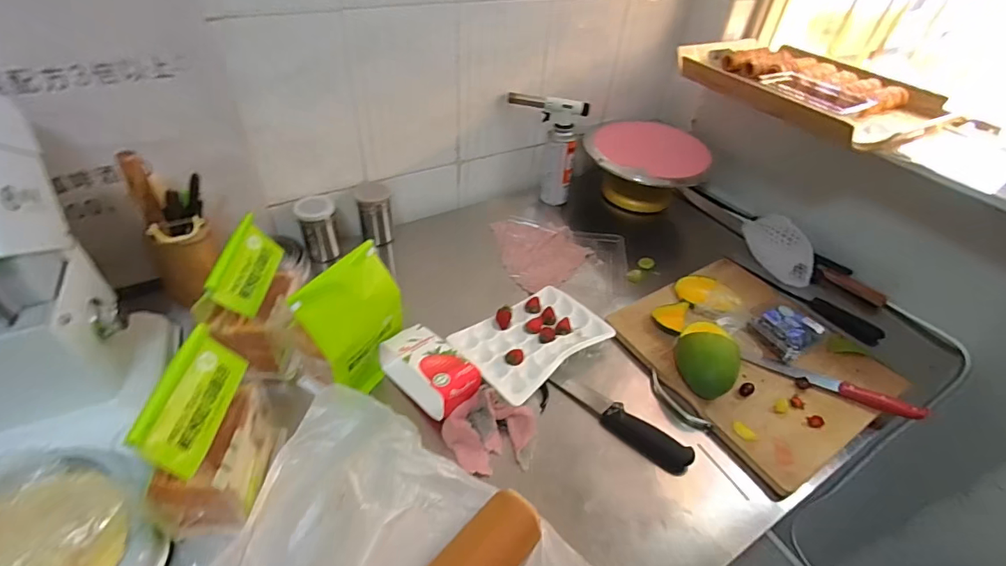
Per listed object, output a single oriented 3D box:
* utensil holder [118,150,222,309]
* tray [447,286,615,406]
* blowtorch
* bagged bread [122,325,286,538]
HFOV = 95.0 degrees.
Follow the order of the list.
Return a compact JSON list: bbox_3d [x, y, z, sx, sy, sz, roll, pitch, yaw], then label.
[{"bbox_3d":[-0.509,-0.090,0.720,0.104,0.253,0.078,-26,51,-30],"label":"utensil holder"},{"bbox_3d":[0.050,0.083,0.729,0.233,0.023,0.151,-27,51,-31],"label":"tray"},{"bbox_3d":[0.090,-0.296,1.019,0.151,0.228,0.073,20,44,16],"label":"blowtorch"},{"bbox_3d":[-0.320,0.165,0.507,0.083,0.198,0.140,4,42,-2],"label":"bagged bread"}]

